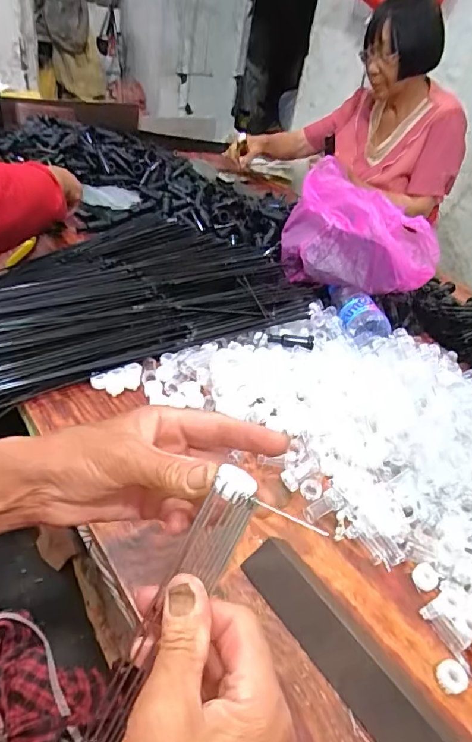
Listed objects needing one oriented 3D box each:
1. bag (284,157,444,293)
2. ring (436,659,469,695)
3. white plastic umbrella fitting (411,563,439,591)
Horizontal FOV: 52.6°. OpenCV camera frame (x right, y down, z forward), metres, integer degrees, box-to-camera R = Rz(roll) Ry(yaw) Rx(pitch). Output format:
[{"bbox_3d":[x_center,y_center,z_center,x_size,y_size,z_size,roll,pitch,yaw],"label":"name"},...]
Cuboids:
[{"bbox_3d":[0.219,-0.238,0.825,0.264,0.147,0.172,17,37,6],"label":"bag"},{"bbox_3d":[0.171,0.242,0.379,0.022,0.009,0.022,5,41,-4],"label":"ring"},{"bbox_3d":[0.177,0.193,0.447,0.021,0.007,0.024,-5,42,-14],"label":"white plastic umbrella fitting"}]

